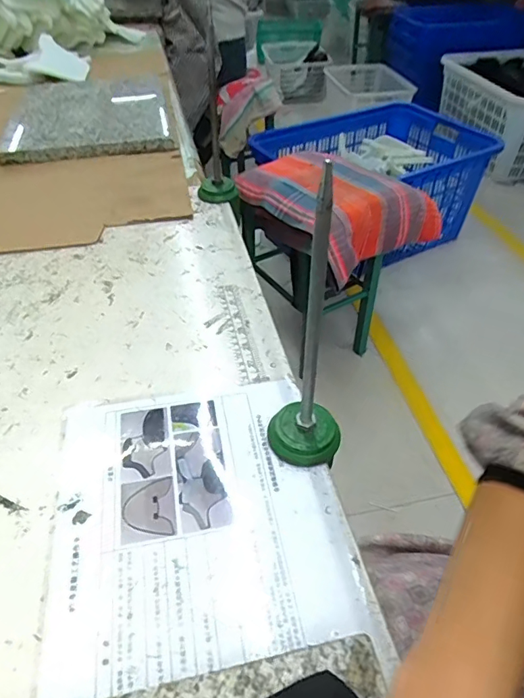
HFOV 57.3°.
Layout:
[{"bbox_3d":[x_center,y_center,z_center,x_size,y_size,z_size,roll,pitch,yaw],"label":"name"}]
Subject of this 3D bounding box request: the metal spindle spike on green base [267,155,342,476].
[{"bbox_3d":[0.033,-0.002,0.333,0.058,0.227,0.059,8,45,9],"label":"metal spindle spike on green base"}]

